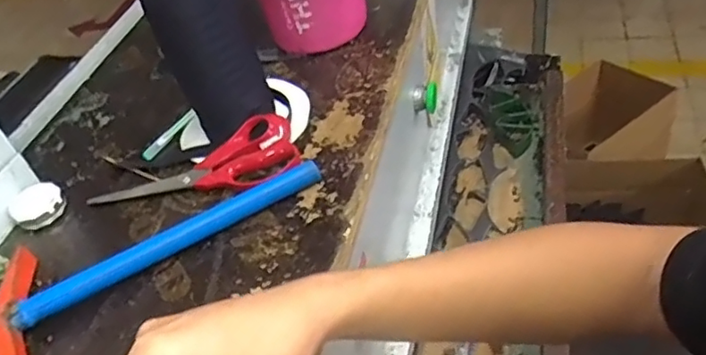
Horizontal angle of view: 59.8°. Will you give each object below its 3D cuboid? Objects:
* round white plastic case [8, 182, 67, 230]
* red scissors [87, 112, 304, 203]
[{"bbox_3d":[-0.297,0.026,0.579,0.047,0.019,0.039,-24,47,-24],"label":"round white plastic case"},{"bbox_3d":[-0.148,-0.005,0.575,0.203,0.020,0.078,-19,41,9],"label":"red scissors"}]

